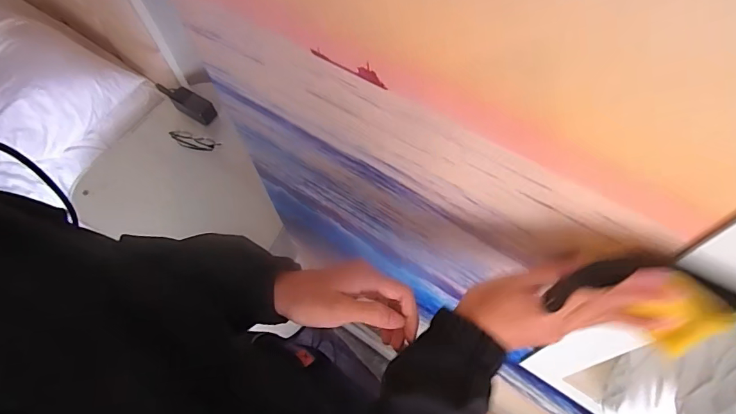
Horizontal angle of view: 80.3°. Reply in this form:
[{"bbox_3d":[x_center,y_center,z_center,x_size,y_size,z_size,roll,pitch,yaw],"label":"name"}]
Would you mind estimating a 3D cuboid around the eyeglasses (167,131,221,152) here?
[{"bbox_3d":[-0.466,-0.177,1.171,0.133,0.021,0.035,16,63,-5],"label":"eyeglasses"}]

